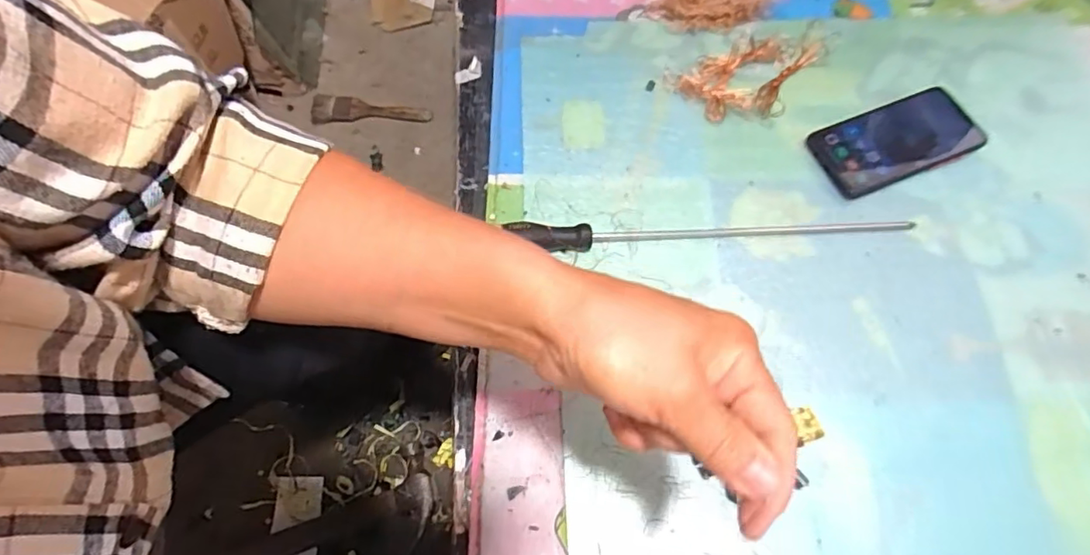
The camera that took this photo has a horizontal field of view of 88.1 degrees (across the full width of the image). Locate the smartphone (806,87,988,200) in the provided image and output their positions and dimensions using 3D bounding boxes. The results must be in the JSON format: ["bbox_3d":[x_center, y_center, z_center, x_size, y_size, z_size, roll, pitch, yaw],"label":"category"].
[{"bbox_3d":[0.344,-0.135,0.549,0.162,0.013,0.077,-21,68,-9],"label":"smartphone"}]

